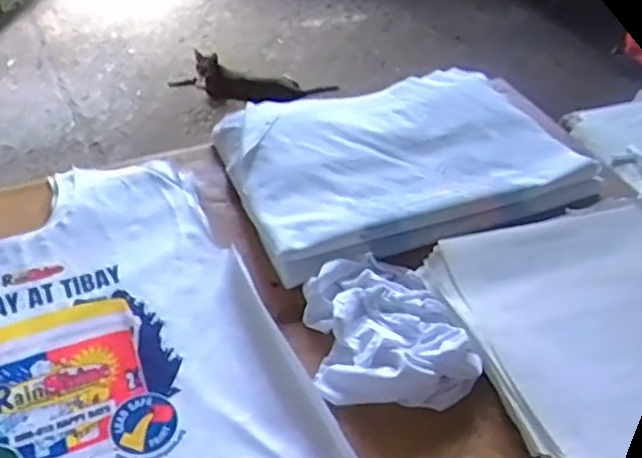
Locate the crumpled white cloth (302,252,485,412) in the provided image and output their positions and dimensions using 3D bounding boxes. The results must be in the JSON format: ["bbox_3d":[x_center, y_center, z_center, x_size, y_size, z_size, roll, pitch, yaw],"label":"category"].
[{"bbox_3d":[0.084,0.123,0.840,0.191,0.041,0.219,-4,45,-10],"label":"crumpled white cloth"}]

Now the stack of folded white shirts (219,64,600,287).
[{"bbox_3d":[0.160,-0.129,1.086,0.602,0.056,0.370,-14,48,-19],"label":"stack of folded white shirts"}]

